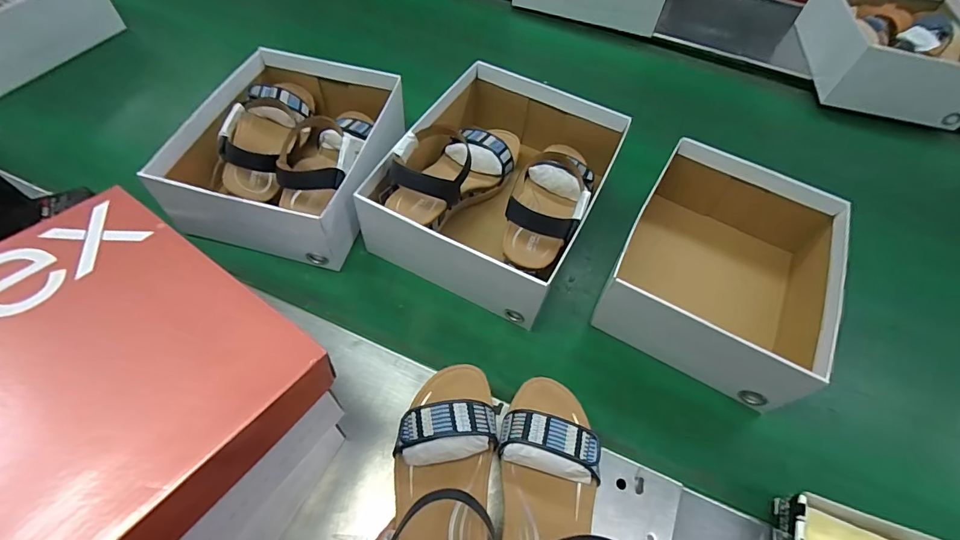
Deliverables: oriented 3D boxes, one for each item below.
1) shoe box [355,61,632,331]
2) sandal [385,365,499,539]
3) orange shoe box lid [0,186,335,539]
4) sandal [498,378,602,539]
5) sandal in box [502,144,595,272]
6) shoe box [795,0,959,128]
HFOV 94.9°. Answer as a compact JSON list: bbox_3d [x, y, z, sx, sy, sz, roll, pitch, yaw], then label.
[{"bbox_3d":[0.029,-0.119,0.579,0.243,0.132,0.318,24,57,11],"label":"shoe box"},{"bbox_3d":[-0.029,0.178,0.350,0.084,0.069,0.229,4,37,-2],"label":"sandal"},{"bbox_3d":[-0.246,0.085,0.224,0.237,0.045,0.265,33,59,17],"label":"orange shoe box lid"},{"bbox_3d":[0.063,0.196,0.349,0.095,0.063,0.226,6,45,-1],"label":"sandal"},{"bbox_3d":[0.089,-0.093,0.539,0.087,0.094,0.236,18,56,7],"label":"sandal in box"},{"bbox_3d":[0.763,-0.426,0.822,0.251,0.098,0.330,13,55,4],"label":"shoe box"}]

